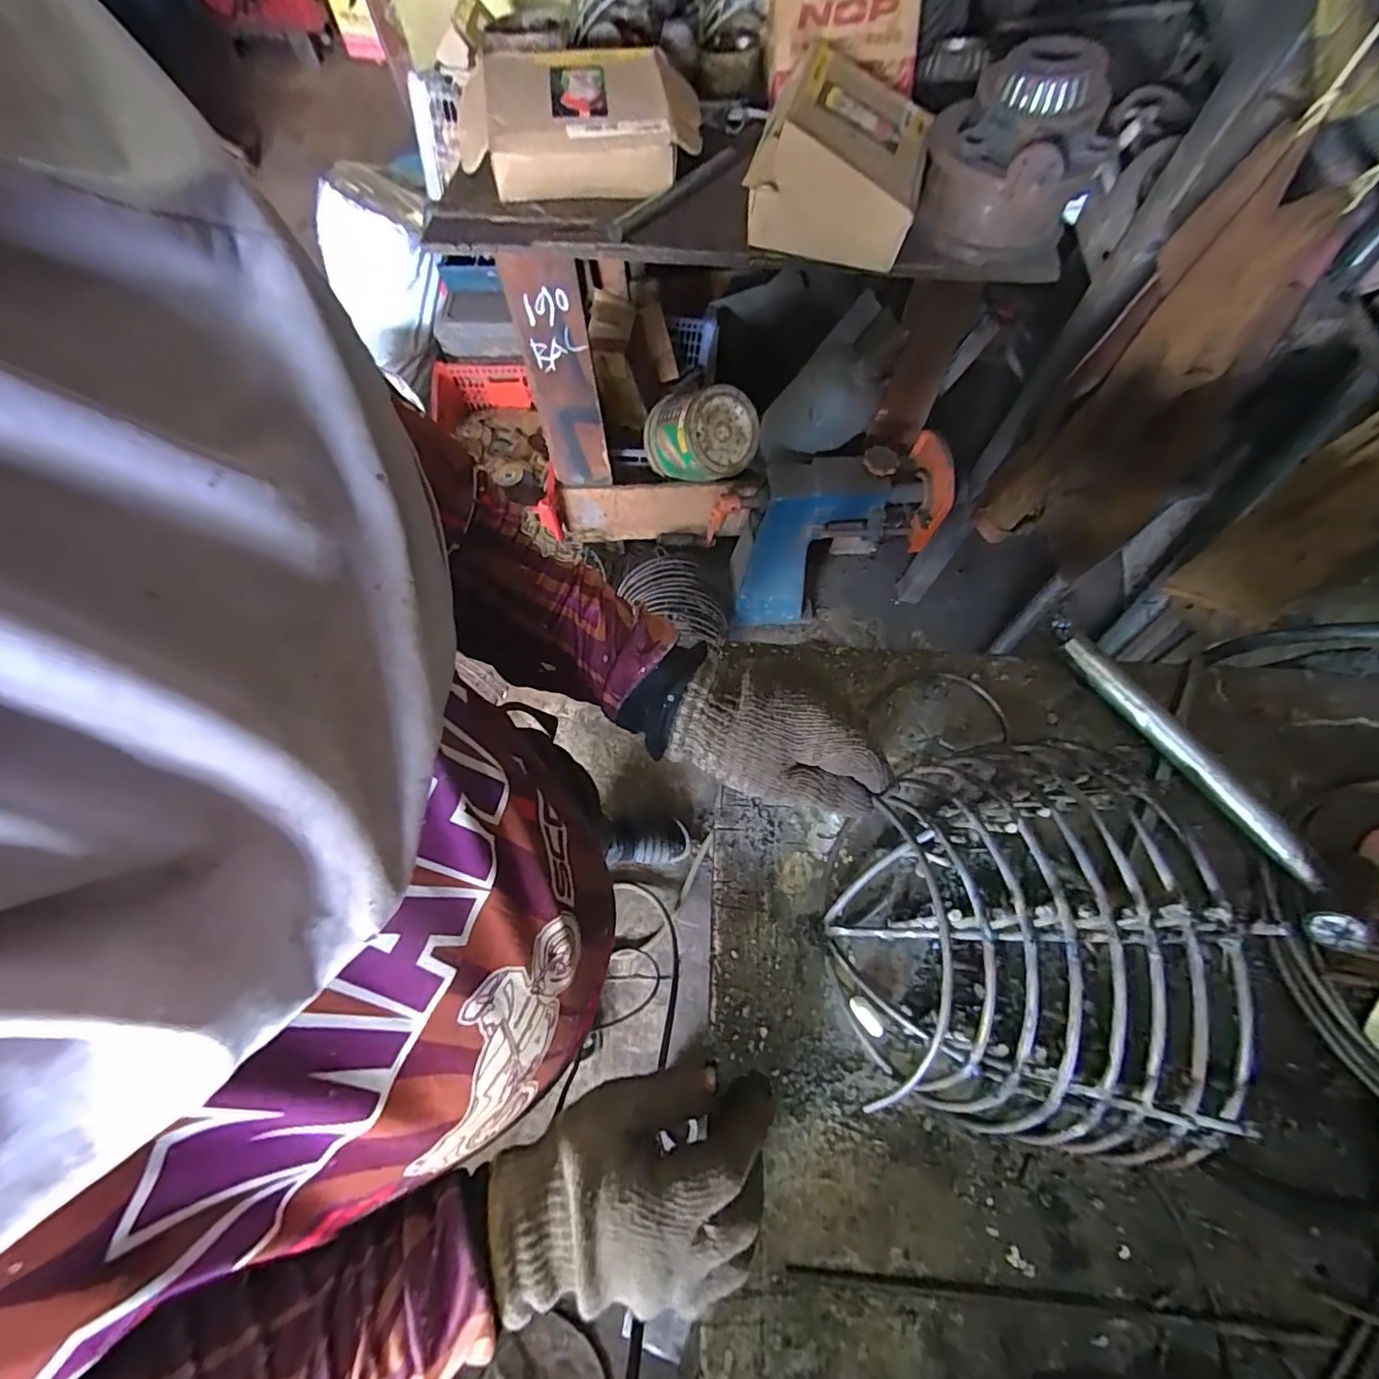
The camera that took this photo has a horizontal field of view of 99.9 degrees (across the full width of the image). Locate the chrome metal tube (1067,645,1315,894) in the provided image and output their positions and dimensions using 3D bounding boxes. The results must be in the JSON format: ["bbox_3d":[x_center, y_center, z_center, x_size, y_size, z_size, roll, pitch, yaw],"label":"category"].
[{"bbox_3d":[0.348,0.043,0.412,0.020,0.020,0.202,-31,71,-13],"label":"chrome metal tube"}]

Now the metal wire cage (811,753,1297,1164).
[{"bbox_3d":[0.186,0.142,0.337,0.186,0.120,0.203,0,67,0],"label":"metal wire cage"}]

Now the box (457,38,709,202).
[{"bbox_3d":[-0.158,-0.848,0.859,0.345,0.113,0.206,-2,67,-1],"label":"box"}]

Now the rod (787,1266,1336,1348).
[{"bbox_3d":[0.201,0.338,0.319,0.290,0.006,0.007,6,67,2],"label":"rod"}]

